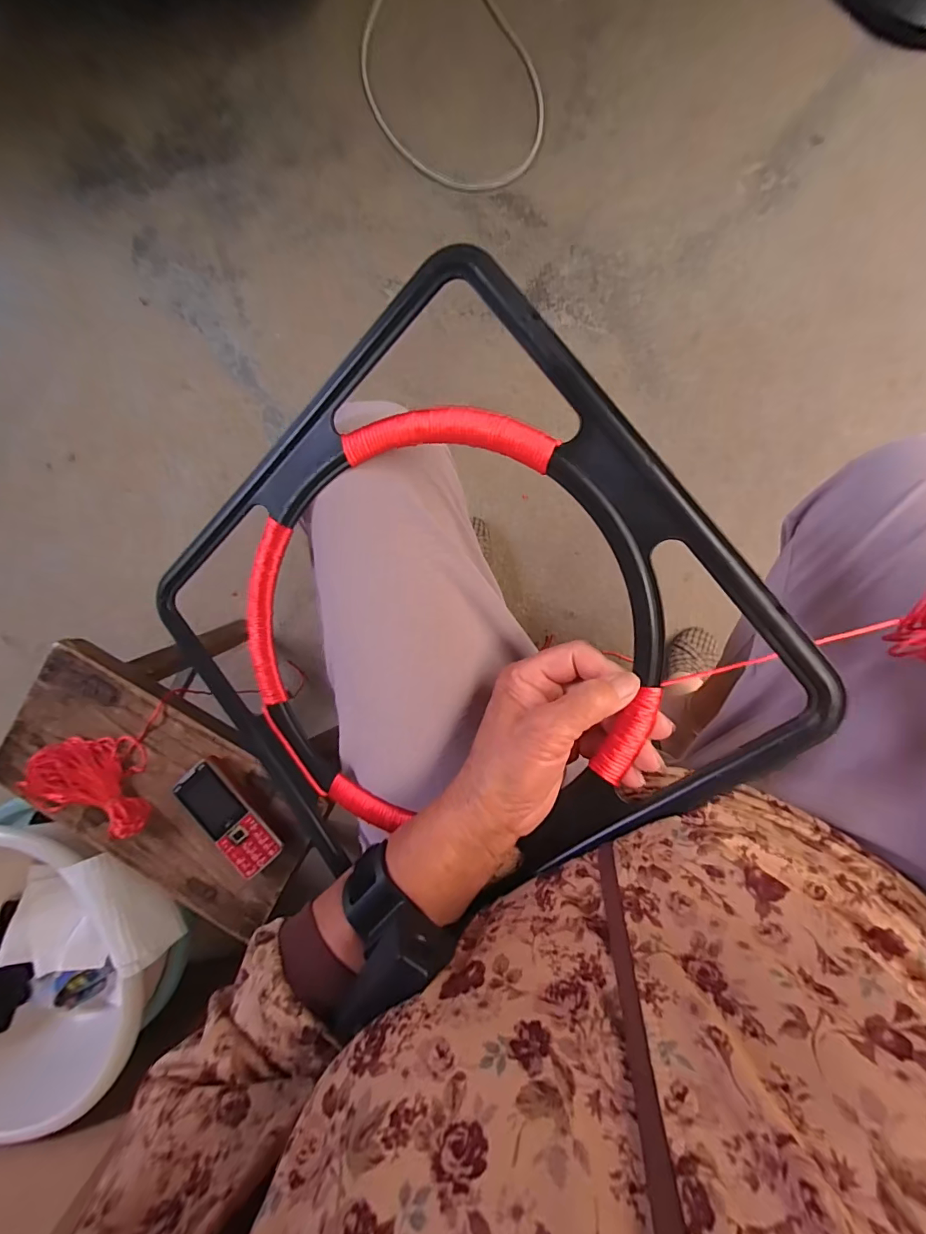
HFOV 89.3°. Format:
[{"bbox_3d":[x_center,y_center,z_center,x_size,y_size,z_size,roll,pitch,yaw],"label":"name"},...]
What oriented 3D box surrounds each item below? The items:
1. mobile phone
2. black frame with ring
[{"bbox_3d":[-0.256,0.218,0.504,0.053,0.009,0.130,-44,85,2],"label":"mobile phone"},{"bbox_3d":[-0.023,0.016,0.295,0.336,0.017,0.329,-37,86,19],"label":"black frame with ring"}]

